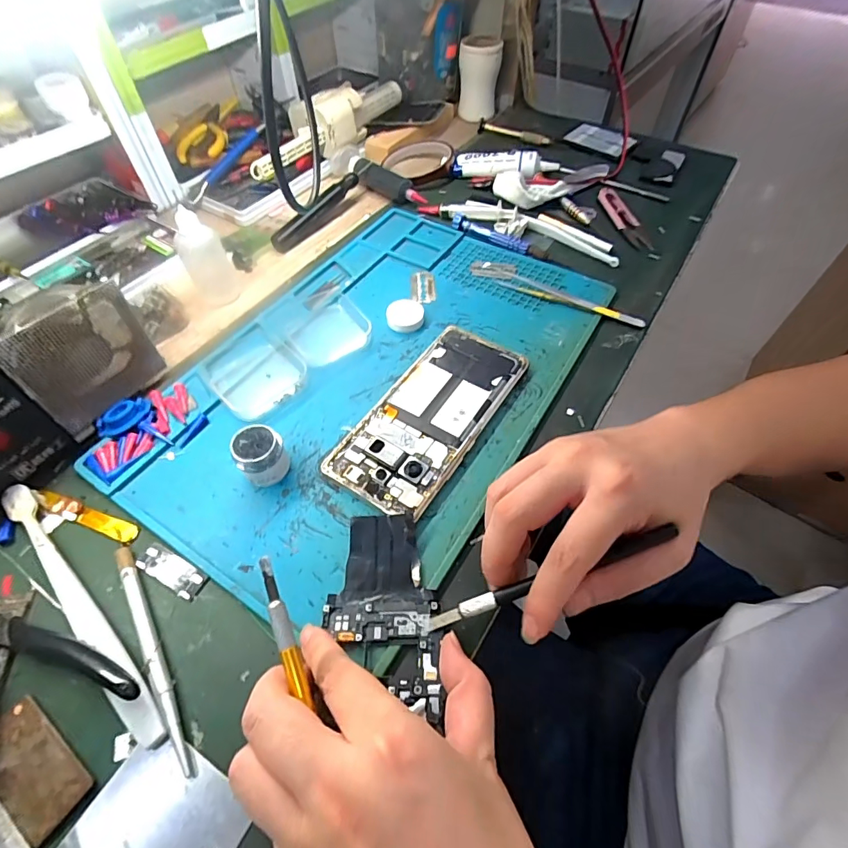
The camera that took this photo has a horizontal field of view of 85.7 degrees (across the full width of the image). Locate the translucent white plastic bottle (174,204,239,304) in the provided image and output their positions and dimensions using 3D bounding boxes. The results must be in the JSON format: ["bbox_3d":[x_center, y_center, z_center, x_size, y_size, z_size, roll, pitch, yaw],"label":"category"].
[{"bbox_3d":[-0.182,-0.137,0.380,0.033,0.071,0.029,-24,58,-17],"label":"translucent white plastic bottle"}]

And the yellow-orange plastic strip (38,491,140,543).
[{"bbox_3d":[-0.212,0.058,0.287,0.072,0.005,0.012,17,56,12],"label":"yellow-orange plastic strip"}]

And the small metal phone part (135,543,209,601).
[{"bbox_3d":[-0.149,0.086,0.269,0.046,0.004,0.016,24,57,16],"label":"small metal phone part"}]

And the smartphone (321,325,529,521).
[{"bbox_3d":[0.006,-0.009,0.327,0.075,0.009,0.161,29,59,19],"label":"smartphone"}]

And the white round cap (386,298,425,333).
[{"bbox_3d":[-0.016,-0.092,0.387,0.031,0.010,0.035,2,54,0],"label":"white round cap"}]

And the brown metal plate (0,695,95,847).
[{"bbox_3d":[-0.182,0.158,0.212,0.060,0.004,0.029,30,59,19],"label":"brown metal plate"}]

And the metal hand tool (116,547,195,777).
[{"bbox_3d":[-0.144,0.118,0.241,0.007,0.006,0.126,-28,59,-20],"label":"metal hand tool"}]

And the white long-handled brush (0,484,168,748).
[{"bbox_3d":[-0.191,0.097,0.252,0.181,0.011,0.017,38,62,23],"label":"white long-handled brush"}]

